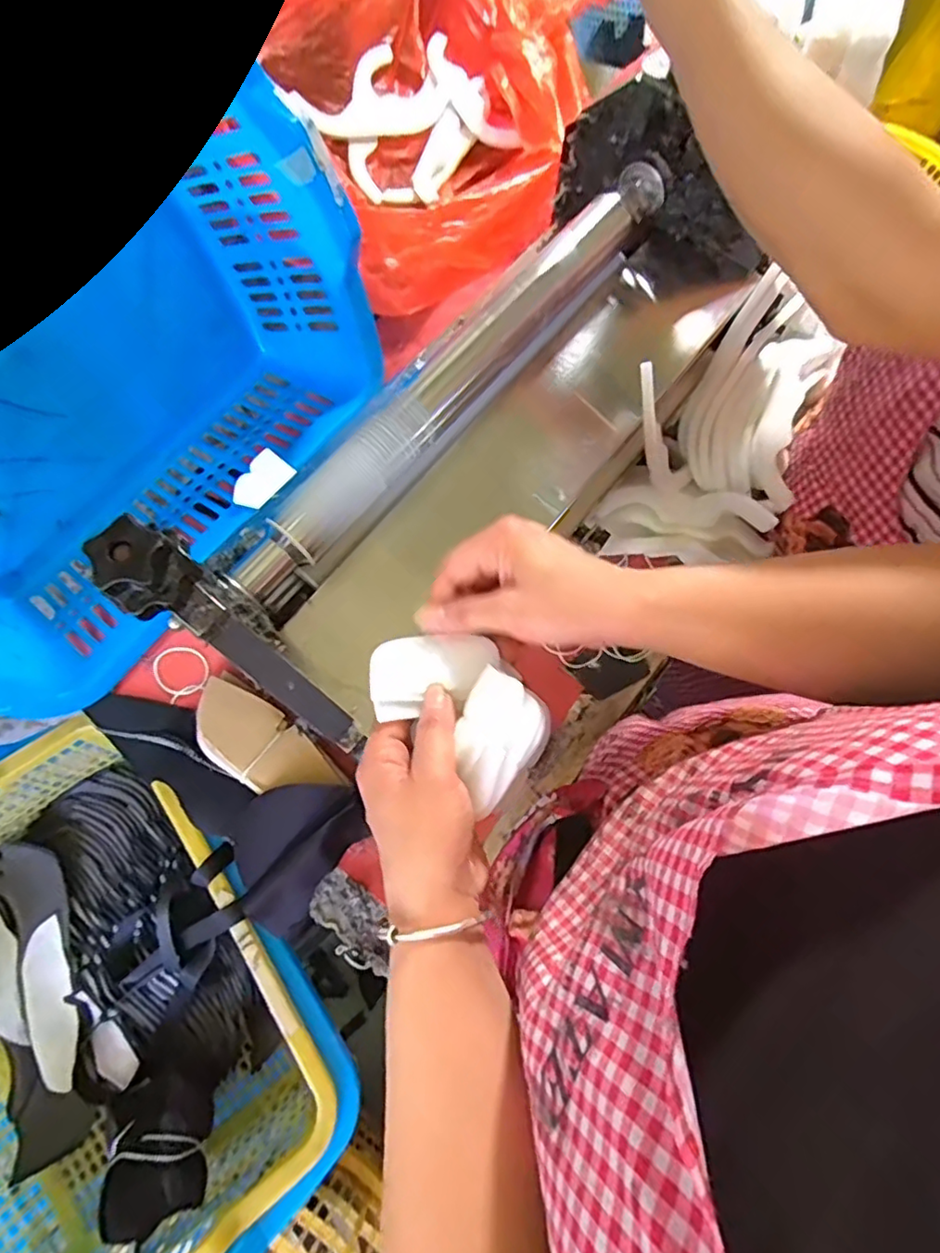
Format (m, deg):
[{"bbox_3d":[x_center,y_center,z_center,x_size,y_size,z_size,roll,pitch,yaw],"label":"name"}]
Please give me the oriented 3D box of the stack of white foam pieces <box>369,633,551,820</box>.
[{"bbox_3d":[-0.006,0.040,0.345,0.108,0.032,0.073,42,77,9],"label":"stack of white foam pieces"}]

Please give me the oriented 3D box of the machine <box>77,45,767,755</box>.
[{"bbox_3d":[0.008,-0.171,0.454,0.189,0.231,0.529,37,76,8],"label":"machine"}]

